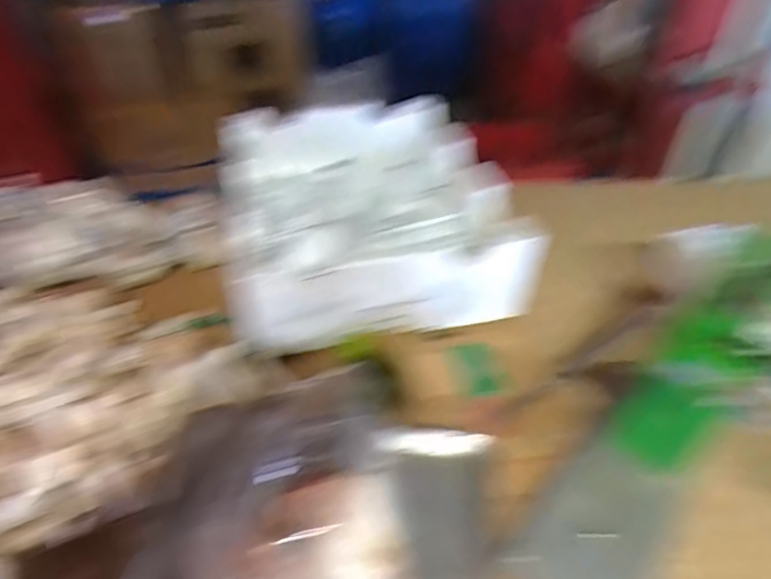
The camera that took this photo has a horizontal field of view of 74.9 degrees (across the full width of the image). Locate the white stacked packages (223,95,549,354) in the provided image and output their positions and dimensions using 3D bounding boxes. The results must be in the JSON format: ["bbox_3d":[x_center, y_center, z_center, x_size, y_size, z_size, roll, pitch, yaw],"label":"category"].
[{"bbox_3d":[-0.051,-0.172,0.960,0.476,0.146,0.608,-9,42,-12],"label":"white stacked packages"}]

